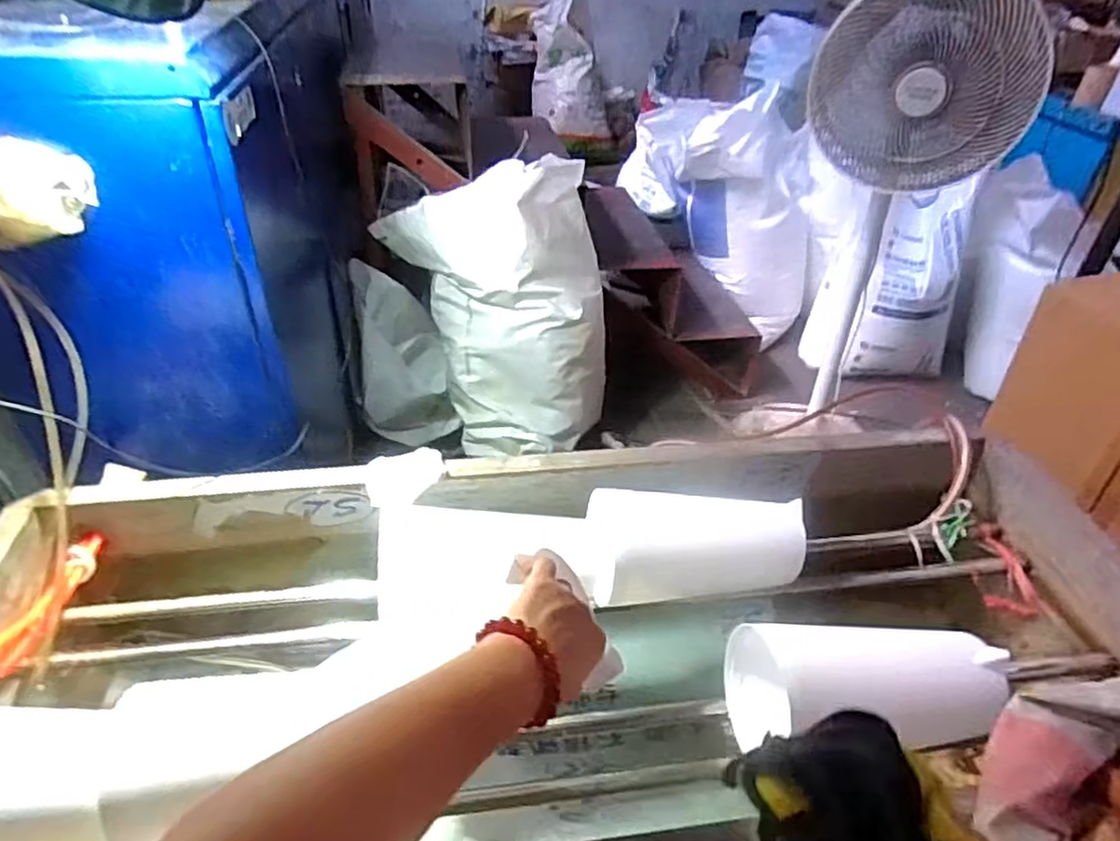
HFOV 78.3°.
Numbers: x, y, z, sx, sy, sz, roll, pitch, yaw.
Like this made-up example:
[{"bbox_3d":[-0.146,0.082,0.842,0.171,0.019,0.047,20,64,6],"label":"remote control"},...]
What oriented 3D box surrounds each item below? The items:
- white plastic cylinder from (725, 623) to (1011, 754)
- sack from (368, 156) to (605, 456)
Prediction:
[{"bbox_3d":[0.299,0.254,0.669,0.249,0.098,0.103,4,38,1],"label":"white plastic cylinder"},{"bbox_3d":[-0.109,-0.230,1.399,0.385,0.486,0.361,-20,44,-27],"label":"sack"}]

